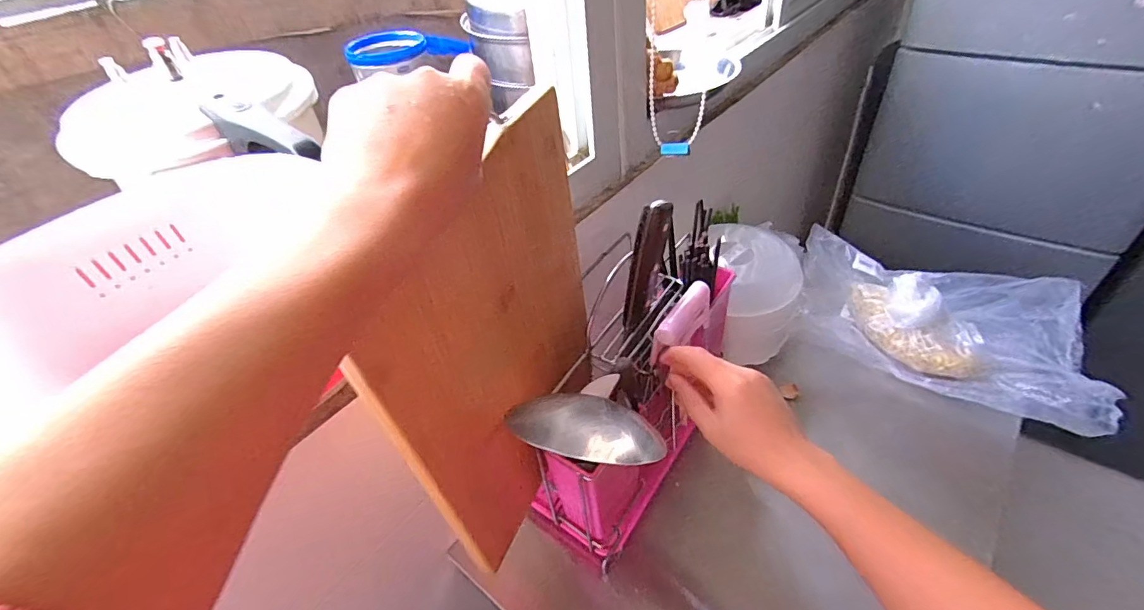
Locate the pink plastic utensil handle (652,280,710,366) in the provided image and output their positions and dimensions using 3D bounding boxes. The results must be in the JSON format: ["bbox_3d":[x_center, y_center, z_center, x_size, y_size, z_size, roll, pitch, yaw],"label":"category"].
[{"bbox_3d":[0.107,0.017,0.472,0.025,0.041,0.083,27,49,31],"label":"pink plastic utensil handle"}]

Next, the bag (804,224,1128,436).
[{"bbox_3d":[0.557,0.010,0.740,0.394,0.082,0.272,17,48,23],"label":"bag"}]

